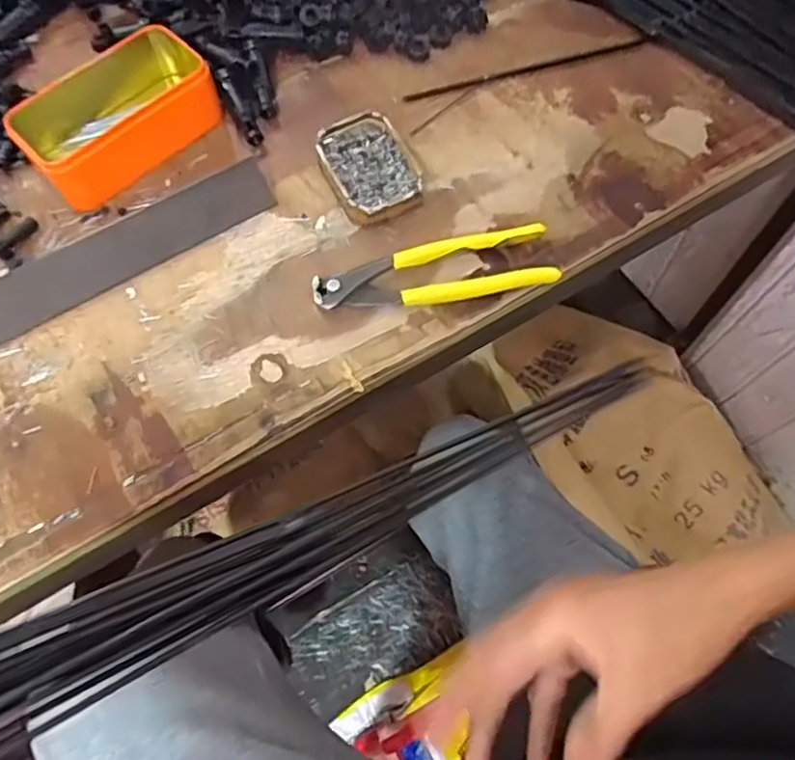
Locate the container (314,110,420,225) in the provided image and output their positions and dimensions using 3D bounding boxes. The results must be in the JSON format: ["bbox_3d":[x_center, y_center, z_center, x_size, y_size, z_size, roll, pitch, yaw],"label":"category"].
[{"bbox_3d":[-0.021,-0.158,0.468,0.062,0.022,0.086,-21,67,-8],"label":"container"}]

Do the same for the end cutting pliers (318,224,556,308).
[{"bbox_3d":[0.026,-0.072,0.431,0.163,0.013,0.046,-13,66,-5],"label":"end cutting pliers"}]

